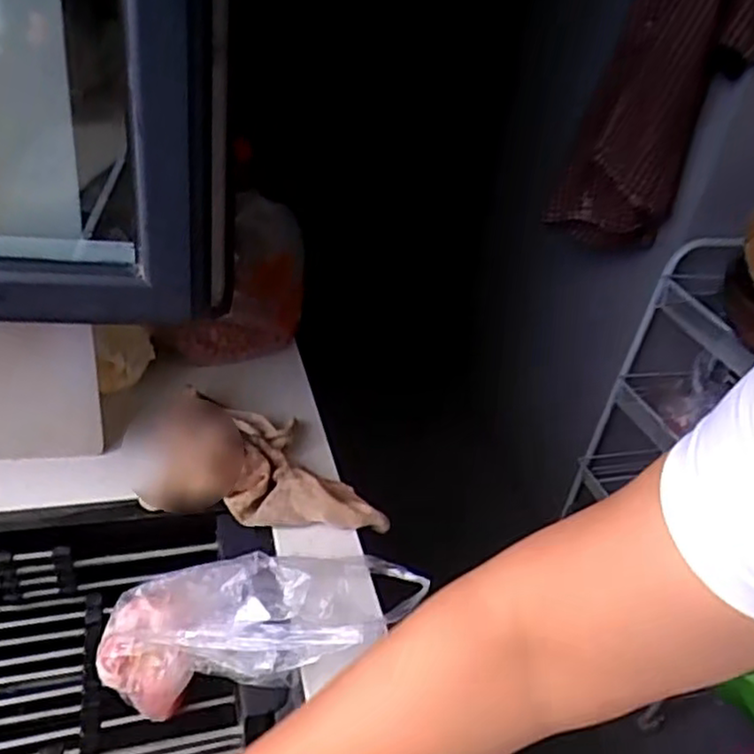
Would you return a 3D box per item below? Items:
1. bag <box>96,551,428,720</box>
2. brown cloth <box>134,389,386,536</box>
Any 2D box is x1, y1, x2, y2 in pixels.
[{"bbox_3d":[-0.095,0.187,0.545,0.255,0.086,0.102,-13,34,6],"label":"bag"},{"bbox_3d":[-0.105,0.077,0.654,0.242,0.063,0.127,12,35,2],"label":"brown cloth"}]

